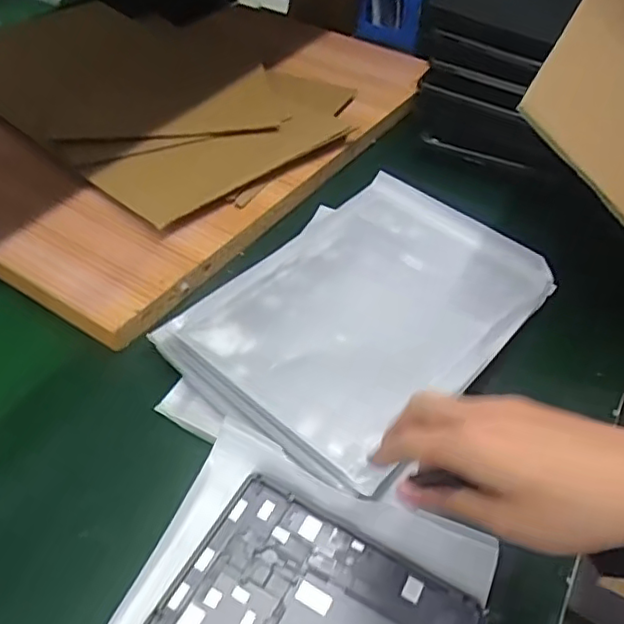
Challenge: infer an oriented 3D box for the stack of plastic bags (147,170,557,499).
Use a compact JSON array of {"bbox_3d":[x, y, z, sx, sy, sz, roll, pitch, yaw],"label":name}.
[{"bbox_3d":[0.040,0.003,0.511,0.210,0.039,0.320,35,52,23],"label":"stack of plastic bags"}]

